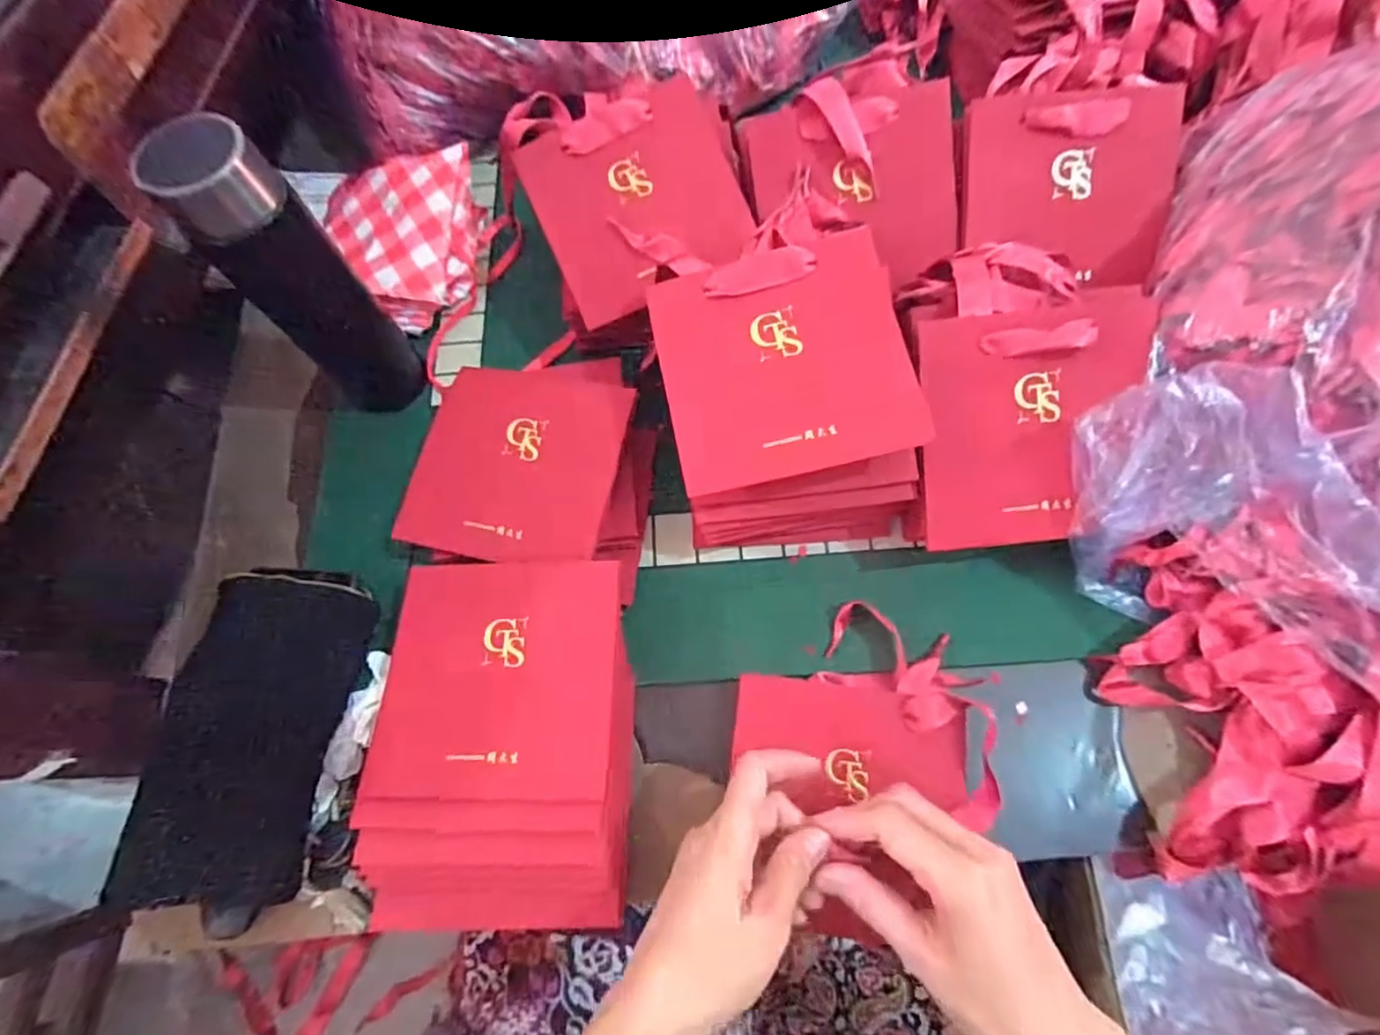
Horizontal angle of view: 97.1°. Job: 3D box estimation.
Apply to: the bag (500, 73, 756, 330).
[{"bbox_3d":[-0.043,-0.240,0.435,0.138,0.011,0.164,-25,92,2],"label":"bag"}]

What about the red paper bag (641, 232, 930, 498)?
[{"bbox_3d":[0.054,-0.093,0.359,0.138,0.008,0.135,-14,82,7],"label":"red paper bag"}]

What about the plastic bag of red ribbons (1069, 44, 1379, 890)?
[{"bbox_3d":[0.345,-0.042,0.345,0.233,0.142,0.478,4,90,4],"label":"plastic bag of red ribbons"}]

